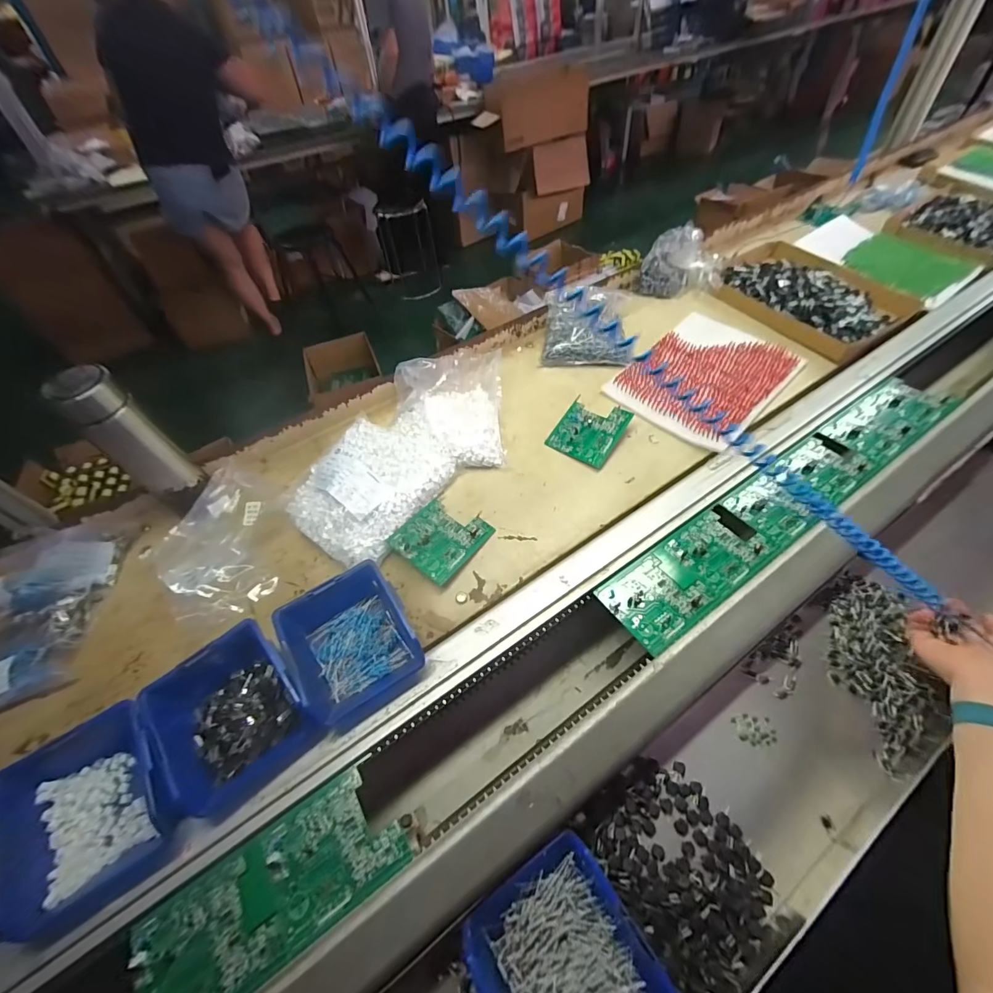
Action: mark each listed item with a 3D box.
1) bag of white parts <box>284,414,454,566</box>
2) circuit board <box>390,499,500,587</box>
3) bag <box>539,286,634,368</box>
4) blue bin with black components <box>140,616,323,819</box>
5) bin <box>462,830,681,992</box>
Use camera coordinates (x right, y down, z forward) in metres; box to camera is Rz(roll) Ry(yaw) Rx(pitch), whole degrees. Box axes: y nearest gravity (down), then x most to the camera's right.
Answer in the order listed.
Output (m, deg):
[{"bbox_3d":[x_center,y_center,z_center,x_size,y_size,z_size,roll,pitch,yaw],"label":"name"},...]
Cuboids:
[{"bbox_3d":[-0.171,-0.029,0.598,0.172,0.046,0.240,27,62,18],"label":"bag of white parts"},{"bbox_3d":[-0.070,0.053,0.558,0.093,0.009,0.108,36,56,14],"label":"circuit board"},{"bbox_3d":[0.161,-0.312,0.774,0.151,0.046,0.175,3,57,4],"label":"bag"},{"bbox_3d":[-0.263,0.212,0.422,0.125,0.056,0.138,-33,57,-19],"label":"blue bin with black components"},{"bbox_3d":[0.054,0.361,0.320,0.123,0.052,0.134,-30,61,-17],"label":"bin"}]

